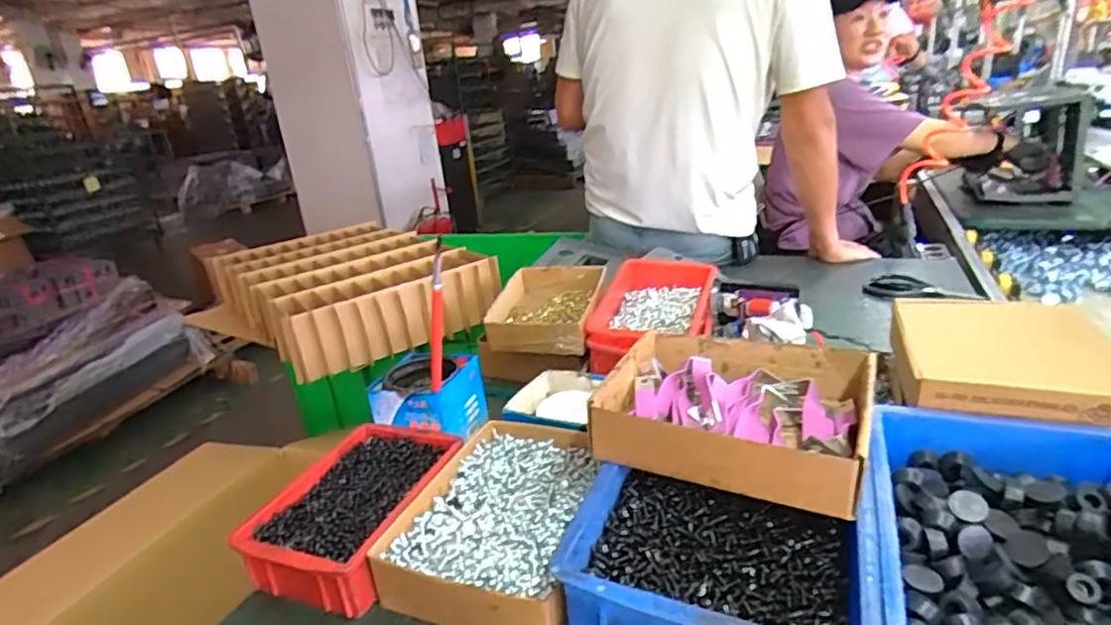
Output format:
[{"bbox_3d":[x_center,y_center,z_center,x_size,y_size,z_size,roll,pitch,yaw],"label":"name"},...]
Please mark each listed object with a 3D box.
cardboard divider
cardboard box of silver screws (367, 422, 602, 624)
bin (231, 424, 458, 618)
[{"bbox_3d":[-0.356,-0.049,1.060,0.311,0.100,0.494,-20,25,-32],"label":"cardboard divider"},{"bbox_3d":[-0.036,0.185,0.569,0.165,0.056,0.218,4,24,22],"label":"cardboard box of silver screws"},{"bbox_3d":[-0.185,0.186,0.589,0.133,0.060,0.192,4,24,21],"label":"bin"}]

